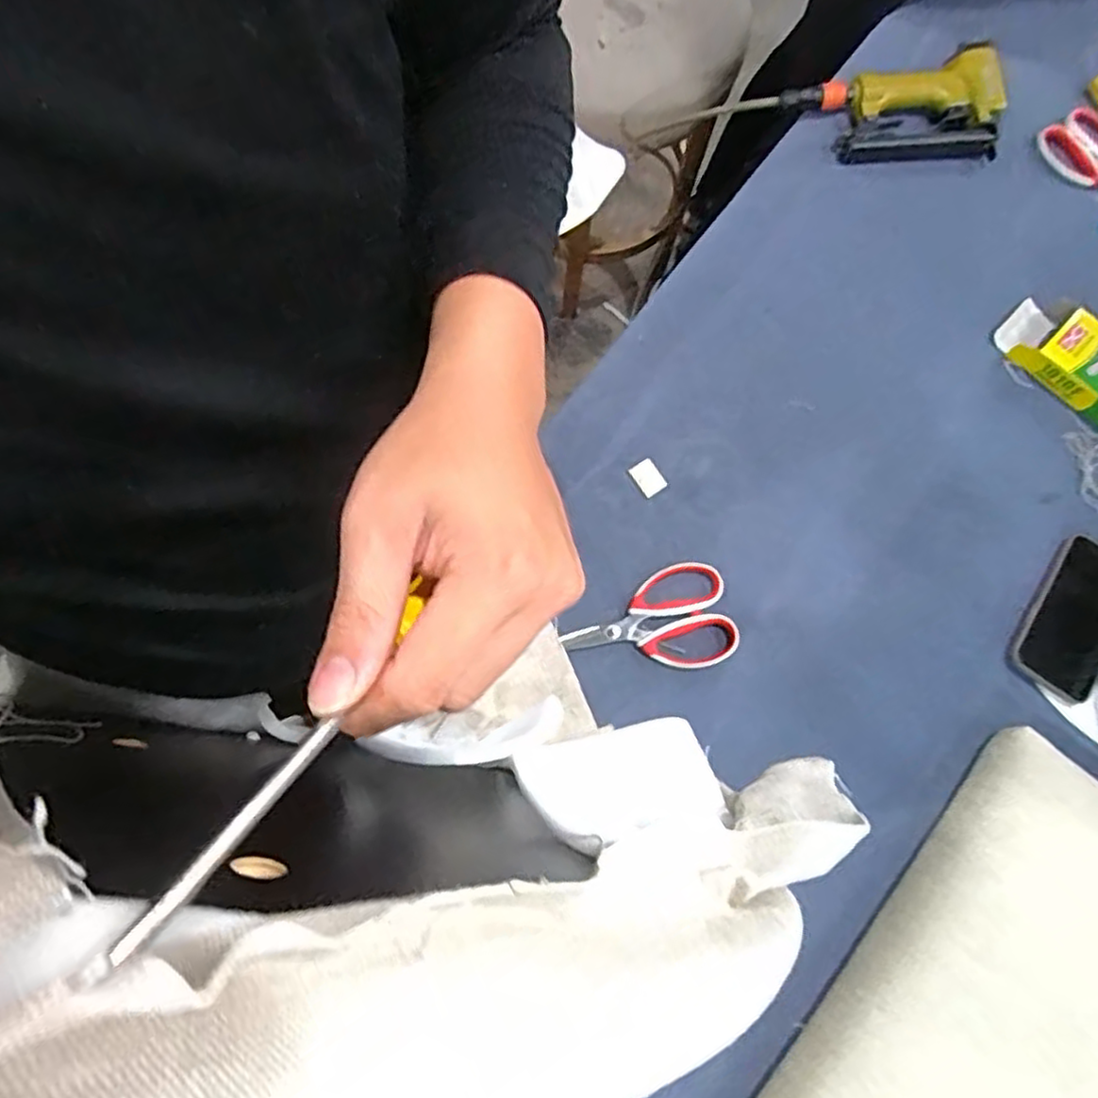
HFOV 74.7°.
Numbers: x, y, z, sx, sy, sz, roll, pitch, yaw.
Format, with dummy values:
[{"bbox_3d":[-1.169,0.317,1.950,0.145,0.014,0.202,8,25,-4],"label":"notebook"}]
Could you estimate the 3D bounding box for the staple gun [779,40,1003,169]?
[{"bbox_3d":[0.412,-0.524,0.859,0.250,0.050,0.126,-7,75,-4],"label":"staple gun"}]

